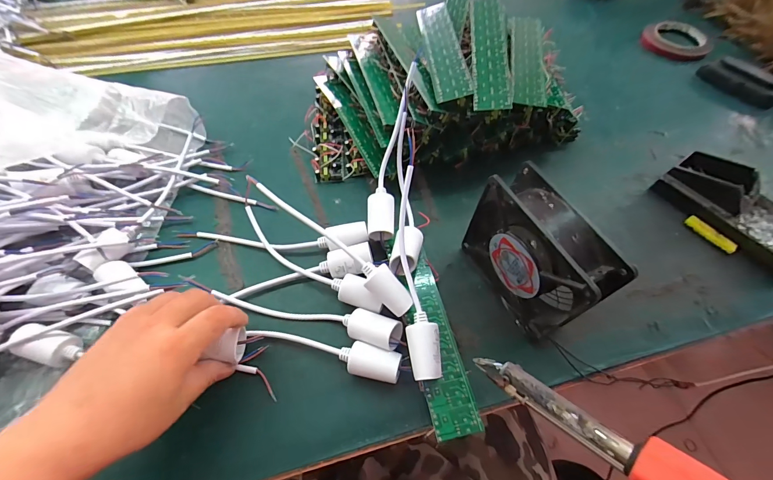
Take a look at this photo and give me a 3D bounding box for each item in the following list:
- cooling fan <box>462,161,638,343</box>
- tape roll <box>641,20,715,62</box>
[{"bbox_3d":[0.127,0.016,0.303,0.047,0.118,0.122,-24,62,-15],"label":"cooling fan"},{"bbox_3d":[0.505,-0.346,0.598,0.107,0.020,0.113,1,58,-1],"label":"tape roll"}]

